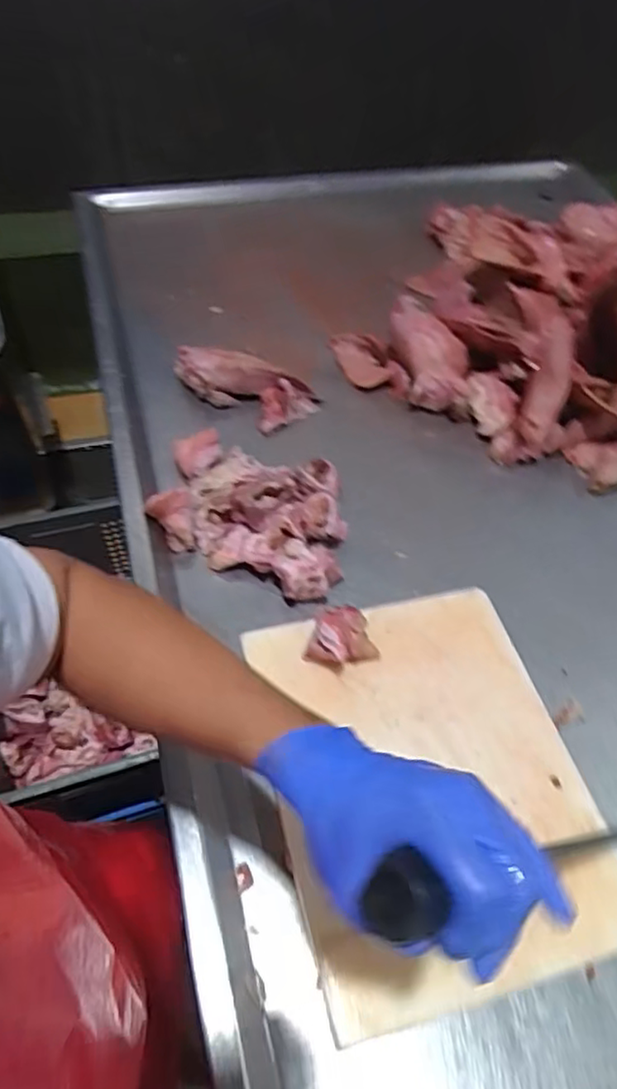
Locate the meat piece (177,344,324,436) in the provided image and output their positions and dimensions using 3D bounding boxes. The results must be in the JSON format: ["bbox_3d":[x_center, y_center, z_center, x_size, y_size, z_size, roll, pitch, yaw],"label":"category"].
[{"bbox_3d":[-0.097,-0.235,0.942,0.218,0.058,0.089,17,55,7],"label":"meat piece"}]

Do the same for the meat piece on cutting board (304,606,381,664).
[{"bbox_3d":[0.032,0.097,0.682,0.074,0.053,0.059,-16,58,-15],"label":"meat piece on cutting board"}]

